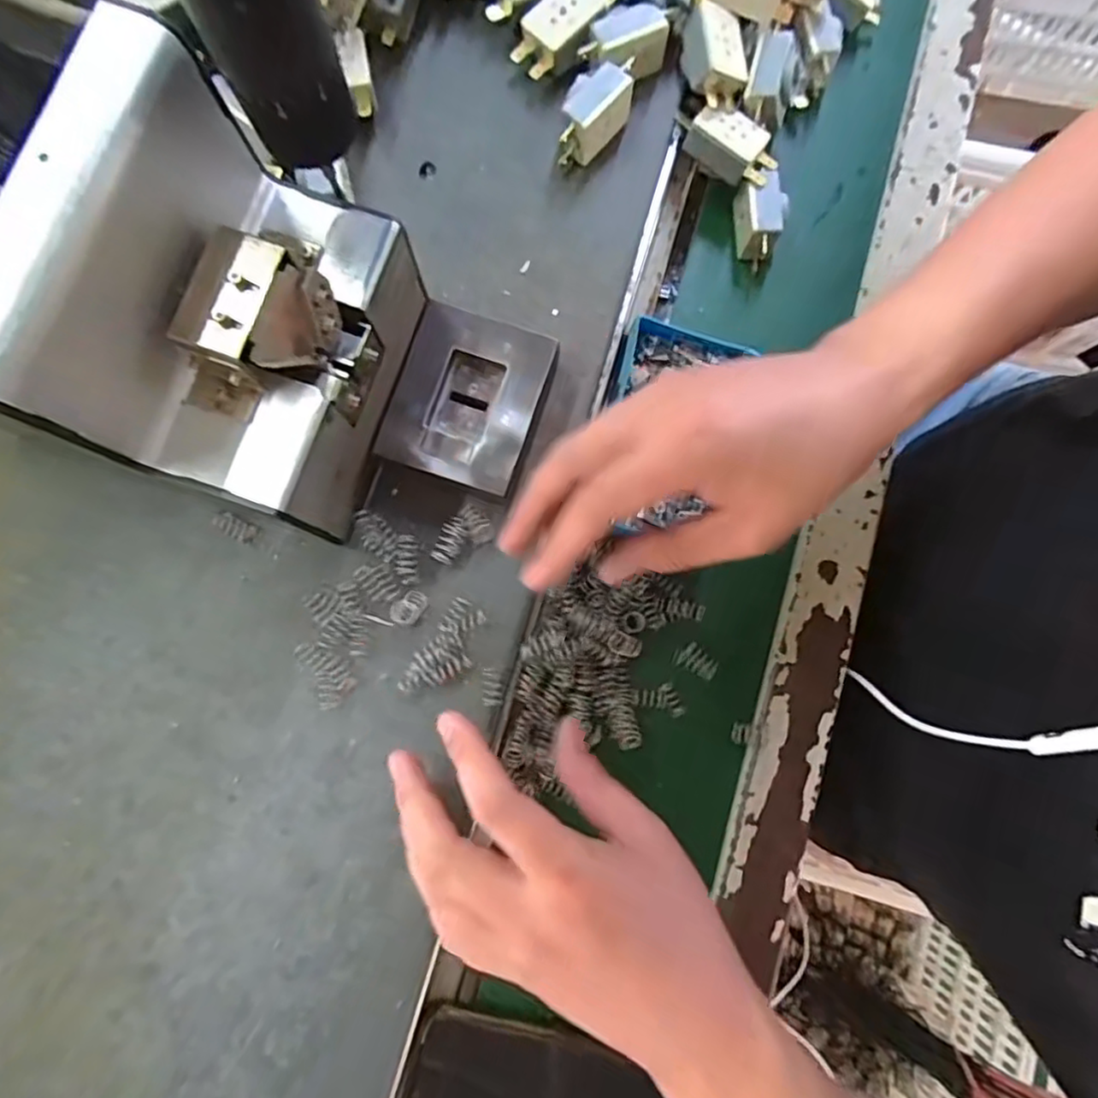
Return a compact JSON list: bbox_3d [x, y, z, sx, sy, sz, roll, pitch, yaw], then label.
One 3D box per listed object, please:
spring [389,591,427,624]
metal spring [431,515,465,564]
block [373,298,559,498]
[{"bbox_3d":[-0.066,0.028,0.309,0.012,0.011,0.017,40,83,3],"label":"spring"},{"bbox_3d":[-0.047,-0.004,0.315,0.012,0.011,0.022,22,82,1],"label":"metal spring"},{"bbox_3d":[-0.039,-0.070,0.315,0.065,0.024,0.078,19,82,1],"label":"block"}]

